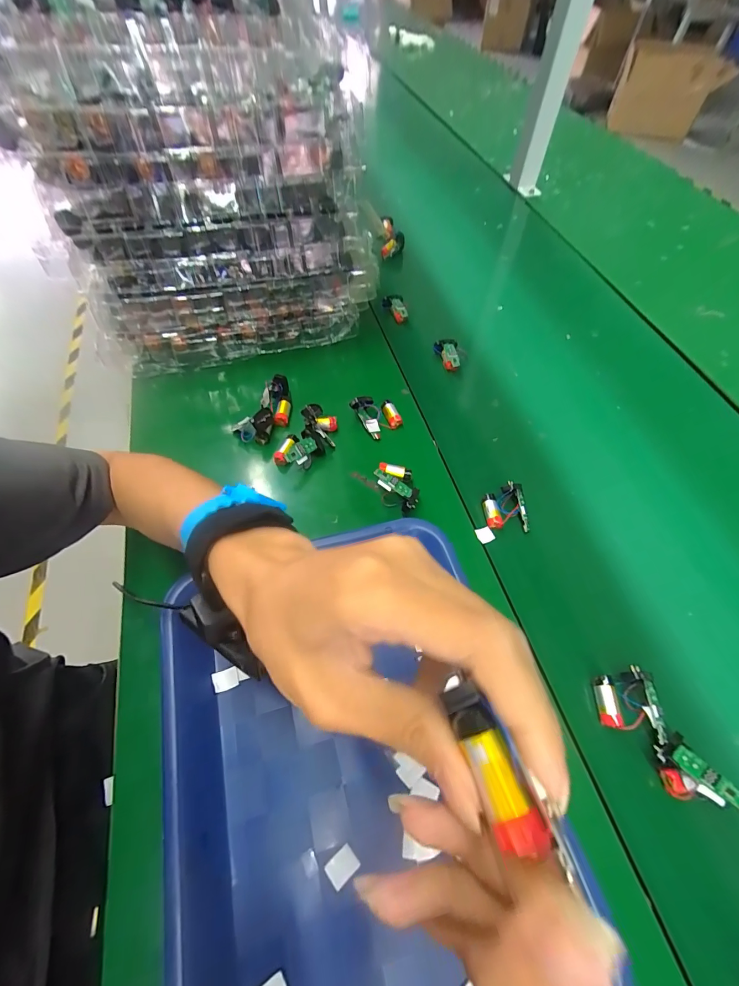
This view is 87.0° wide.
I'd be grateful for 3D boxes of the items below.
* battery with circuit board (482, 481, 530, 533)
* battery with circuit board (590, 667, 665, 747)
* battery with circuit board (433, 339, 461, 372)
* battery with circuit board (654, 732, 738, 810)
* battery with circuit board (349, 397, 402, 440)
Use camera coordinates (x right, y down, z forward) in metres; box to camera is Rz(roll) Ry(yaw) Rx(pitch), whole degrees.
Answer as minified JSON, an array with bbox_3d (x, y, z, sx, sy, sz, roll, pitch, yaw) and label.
[{"bbox_3d":[0.143,0.017,0.410,0.043,0.023,0.047,-7,58,-4],"label":"battery with circuit board"},{"bbox_3d":[0.211,0.170,0.321,0.046,0.019,0.049,8,58,6],"label":"battery with circuit board"},{"bbox_3d":[0.107,-0.191,0.539,0.032,0.015,0.054,1,59,0],"label":"battery with circuit board"},{"bbox_3d":[0.239,0.209,0.287,0.031,0.027,0.046,-21,60,-12],"label":"battery with circuit board"},{"bbox_3d":[0.013,-0.098,0.466,0.053,0.033,0.045,-36,66,-20],"label":"battery with circuit board"}]

